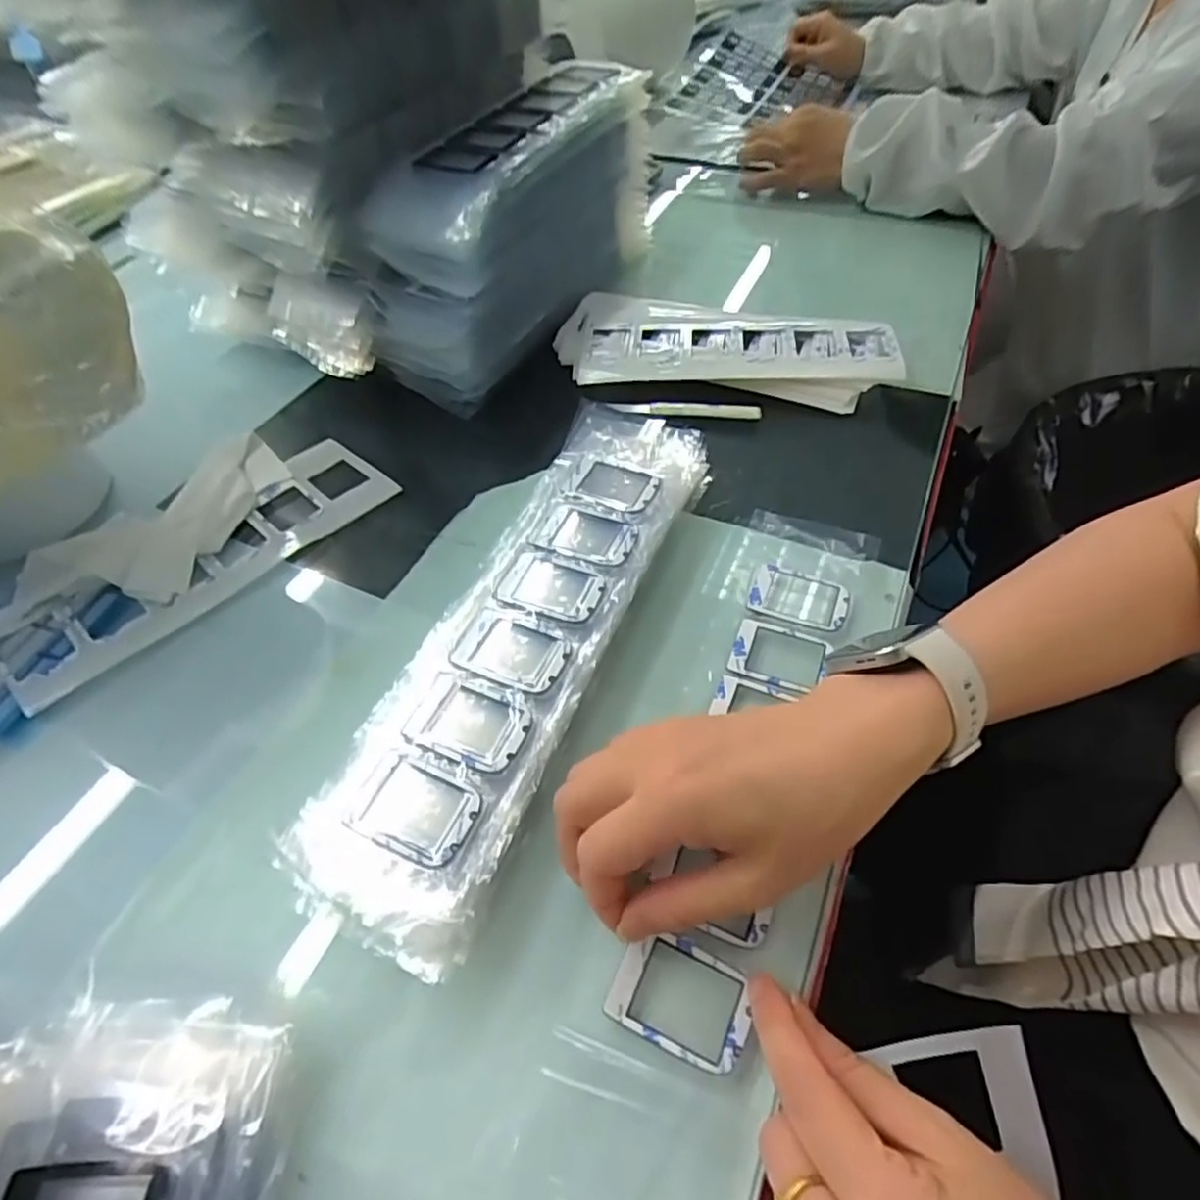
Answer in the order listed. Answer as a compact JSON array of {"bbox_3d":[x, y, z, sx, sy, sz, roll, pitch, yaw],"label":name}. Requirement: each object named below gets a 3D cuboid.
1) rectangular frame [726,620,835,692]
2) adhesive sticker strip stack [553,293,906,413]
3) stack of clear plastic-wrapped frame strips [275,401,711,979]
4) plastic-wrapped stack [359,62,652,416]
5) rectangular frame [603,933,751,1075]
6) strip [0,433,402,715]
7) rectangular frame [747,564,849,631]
[{"bbox_3d":[0.094,0.028,0.348,0.049,0.004,0.038,14,54,14],"label":"rectangular frame"},{"bbox_3d":[0.094,-0.197,0.515,0.250,0.015,0.112,9,53,10],"label":"adhesive sticker strip stack"},{"bbox_3d":[-0.032,0.014,0.347,0.088,0.034,0.315,17,54,16],"label":"stack of clear plastic-wrapped frame strips"},{"bbox_3d":[-0.060,-0.308,0.534,0.094,0.129,0.330,18,55,17],"label":"plastic-wrapped stack"},{"bbox_3d":[0.031,0.149,0.252,0.052,0.006,0.037,19,55,17],"label":"rectangular frame"},{"bbox_3d":[-0.260,-0.044,0.416,0.126,0.014,0.228,34,61,26],"label":"strip"},{"bbox_3d":[0.111,-0.002,0.372,0.052,0.004,0.036,16,54,15],"label":"rectangular frame"}]

